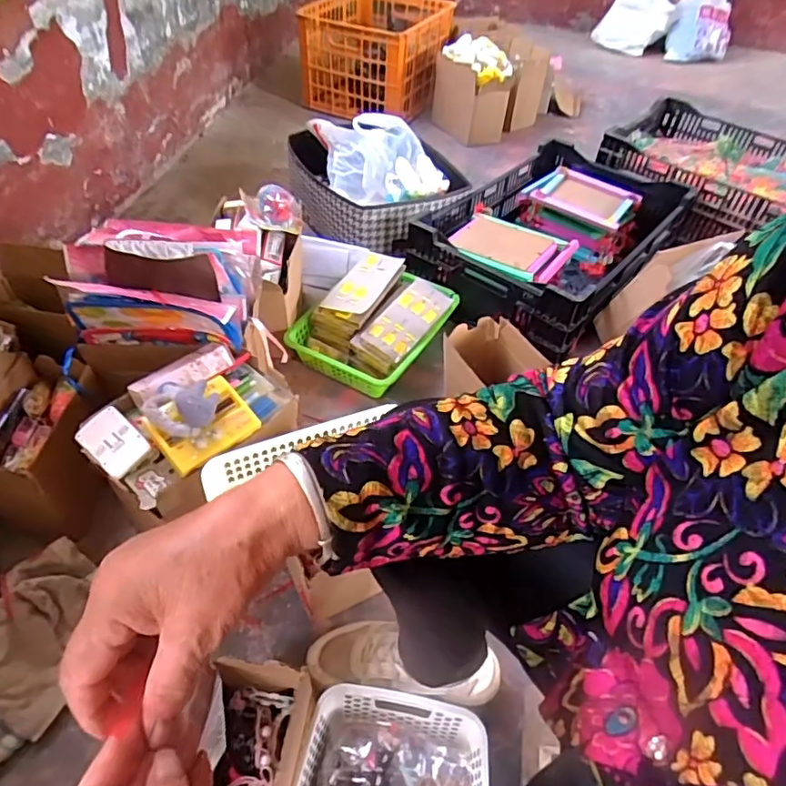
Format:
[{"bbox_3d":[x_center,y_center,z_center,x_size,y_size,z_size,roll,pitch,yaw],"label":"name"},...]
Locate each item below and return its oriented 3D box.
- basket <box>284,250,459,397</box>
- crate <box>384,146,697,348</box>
[{"bbox_3d":[-0.035,-0.149,1.097,0.234,0.109,0.313,25,50,19],"label":"basket"},{"bbox_3d":[0.368,-0.368,1.313,0.428,0.171,0.629,32,53,25],"label":"crate"}]

